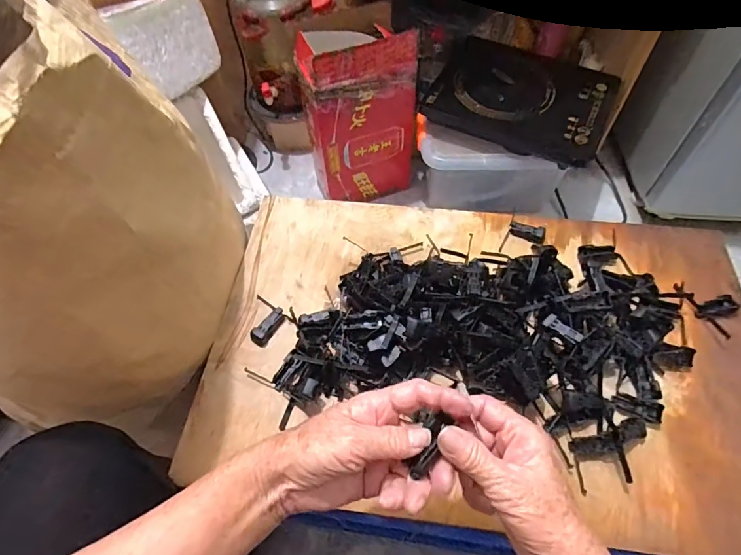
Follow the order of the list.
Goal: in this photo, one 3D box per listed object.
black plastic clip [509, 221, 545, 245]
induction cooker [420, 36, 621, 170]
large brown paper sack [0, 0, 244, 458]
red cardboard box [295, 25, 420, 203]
[{"bbox_3d":[0.214,-0.062,0.596,0.047,0.012,0.020,16,60,11],"label":"black plastic clip"},{"bbox_3d":[0.317,-0.374,0.923,0.345,0.060,0.254,23,62,15],"label":"induction cooker"},{"bbox_3d":[-0.331,-0.079,0.417,0.343,0.343,0.301,19,58,17],"label":"large brown paper sack"},{"bbox_3d":[-0.018,-0.325,0.929,0.224,0.372,0.118,-14,54,-5],"label":"red cardboard box"}]

